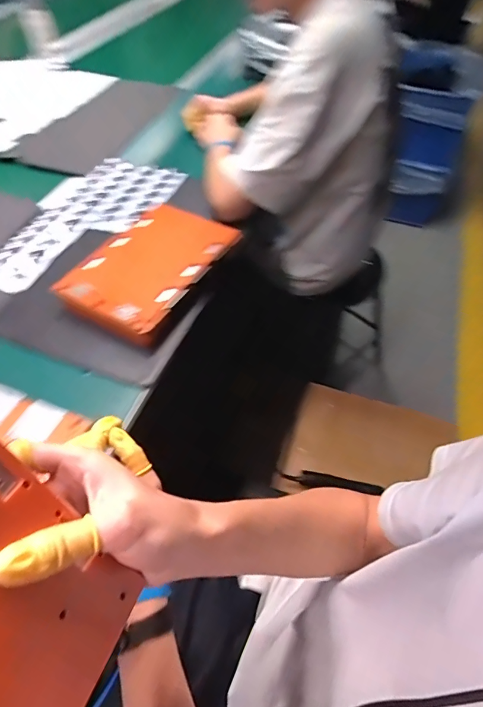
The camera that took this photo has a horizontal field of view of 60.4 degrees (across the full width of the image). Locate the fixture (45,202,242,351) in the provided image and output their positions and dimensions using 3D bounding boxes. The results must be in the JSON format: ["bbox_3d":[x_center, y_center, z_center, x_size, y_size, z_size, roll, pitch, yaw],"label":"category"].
[{"bbox_3d":[-0.143,-0.139,0.651,0.179,0.042,0.258,24,56,18],"label":"fixture"}]

